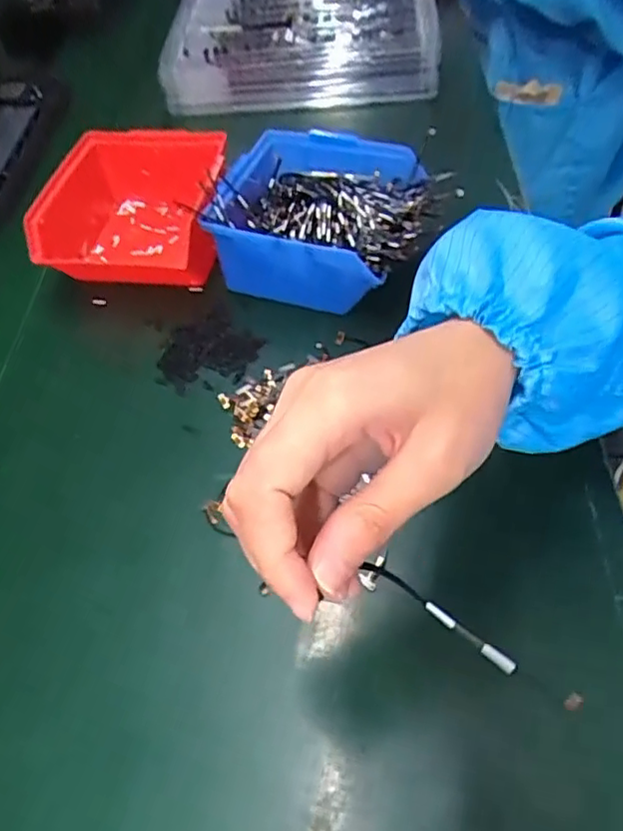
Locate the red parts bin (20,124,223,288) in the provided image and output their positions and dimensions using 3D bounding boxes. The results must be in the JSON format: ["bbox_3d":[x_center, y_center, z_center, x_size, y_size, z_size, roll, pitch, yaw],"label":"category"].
[{"bbox_3d":[-0.133,-0.162,0.485,0.131,0.067,0.119,0,53,9],"label":"red parts bin"}]

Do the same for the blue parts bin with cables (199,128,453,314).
[{"bbox_3d":[0.013,-0.141,0.456,0.154,0.062,0.128,16,58,18],"label":"blue parts bin with cables"}]

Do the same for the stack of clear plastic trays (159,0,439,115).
[{"bbox_3d":[-0.012,-0.439,0.696,0.274,0.055,0.274,-4,53,6],"label":"stack of clear plastic trays"}]

